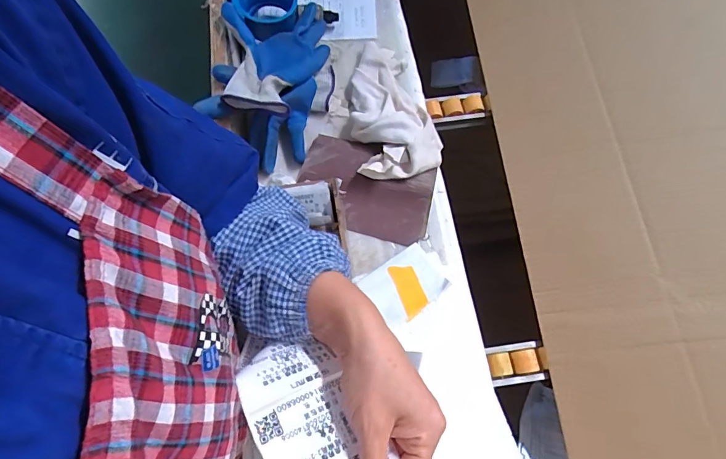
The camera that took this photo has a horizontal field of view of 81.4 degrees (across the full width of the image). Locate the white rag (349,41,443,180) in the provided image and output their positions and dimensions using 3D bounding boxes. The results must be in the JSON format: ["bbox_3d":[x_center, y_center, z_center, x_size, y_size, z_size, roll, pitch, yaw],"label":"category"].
[{"bbox_3d":[0.031,-0.155,0.523,0.097,0.035,0.199,-9,69,-4],"label":"white rag"}]

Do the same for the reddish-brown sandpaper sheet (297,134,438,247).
[{"bbox_3d":[0.002,-0.050,0.502,0.160,0.016,0.105,17,82,7],"label":"reddish-brown sandpaper sheet"}]

